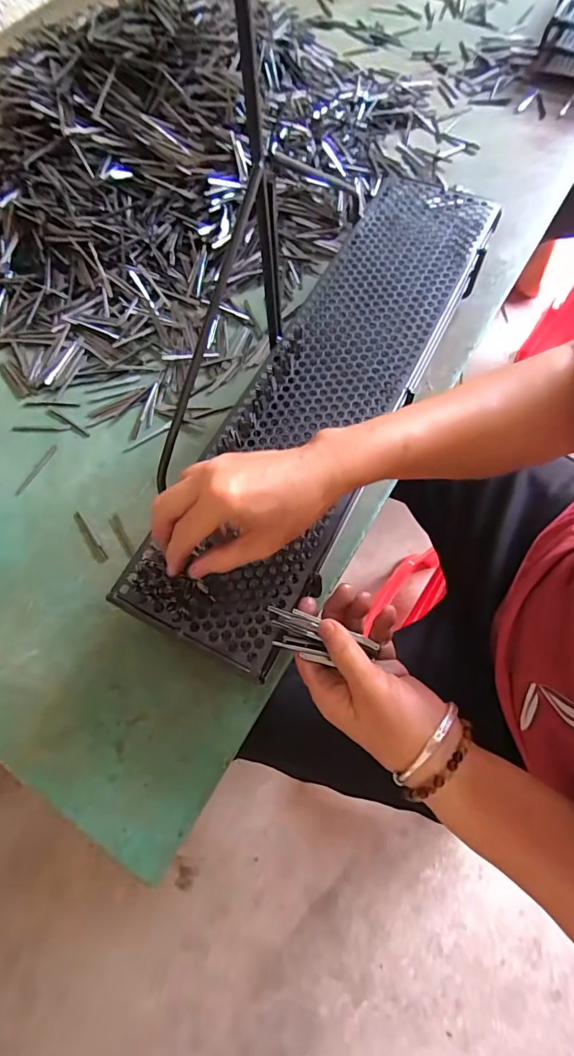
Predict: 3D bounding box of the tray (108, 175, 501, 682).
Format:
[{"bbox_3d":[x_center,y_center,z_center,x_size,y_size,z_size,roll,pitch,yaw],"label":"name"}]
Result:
[{"bbox_3d":[0.054,-0.164,0.456,0.161,0.029,0.609,23,70,10],"label":"tray"}]

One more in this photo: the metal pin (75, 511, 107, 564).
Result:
[{"bbox_3d":[-0.204,0.009,0.457,0.011,0.004,0.066,-36,72,-12],"label":"metal pin"}]

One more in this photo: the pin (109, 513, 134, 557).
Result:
[{"bbox_3d":[-0.172,0.008,0.461,0.010,0.004,0.051,-29,71,-10],"label":"pin"}]

